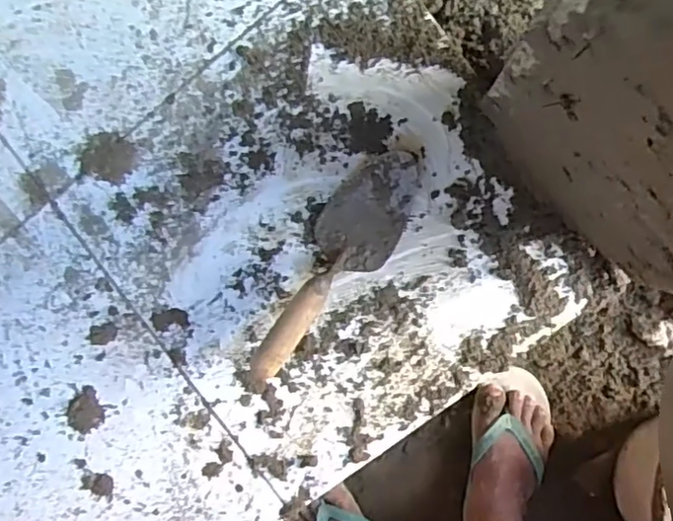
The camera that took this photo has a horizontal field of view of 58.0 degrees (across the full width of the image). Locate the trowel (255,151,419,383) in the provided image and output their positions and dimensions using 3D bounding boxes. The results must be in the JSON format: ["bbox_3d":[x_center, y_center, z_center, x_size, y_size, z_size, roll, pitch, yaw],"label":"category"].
[{"bbox_3d":[-0.002,0.006,0.701,0.089,0.047,0.294,33,83,2],"label":"trowel"}]

